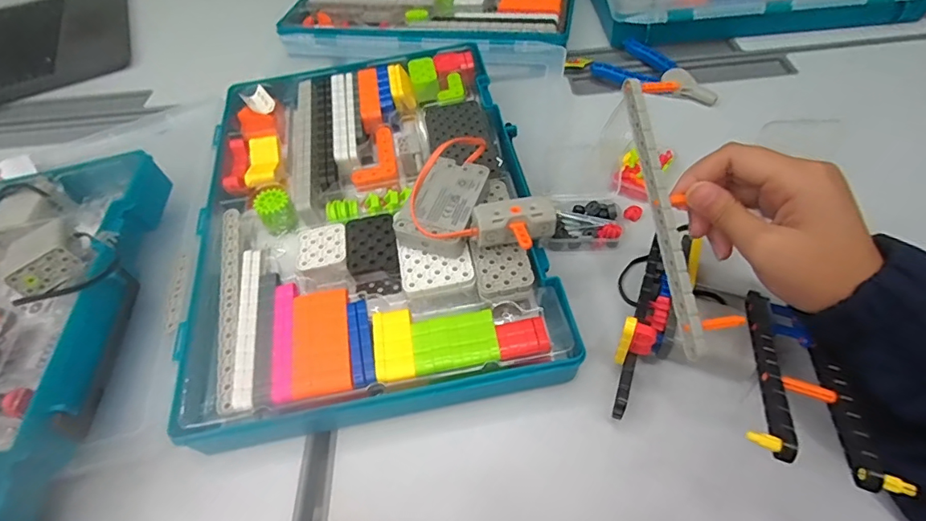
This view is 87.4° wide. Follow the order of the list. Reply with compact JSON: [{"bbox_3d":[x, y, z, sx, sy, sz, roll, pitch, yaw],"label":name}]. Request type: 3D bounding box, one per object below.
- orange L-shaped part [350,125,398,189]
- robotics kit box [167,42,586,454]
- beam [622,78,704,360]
[{"bbox_3d":[-0.078,-0.092,0.420,0.037,0.005,0.068,-11,52,-3],"label":"orange L-shaped part"},{"bbox_3d":[-0.080,-0.053,0.402,0.262,0.058,0.368,-8,51,-1],"label":"robotics kit box"},{"bbox_3d":[0.119,-0.029,0.288,0.008,0.015,0.167,-9,79,-1],"label":"beam"}]

